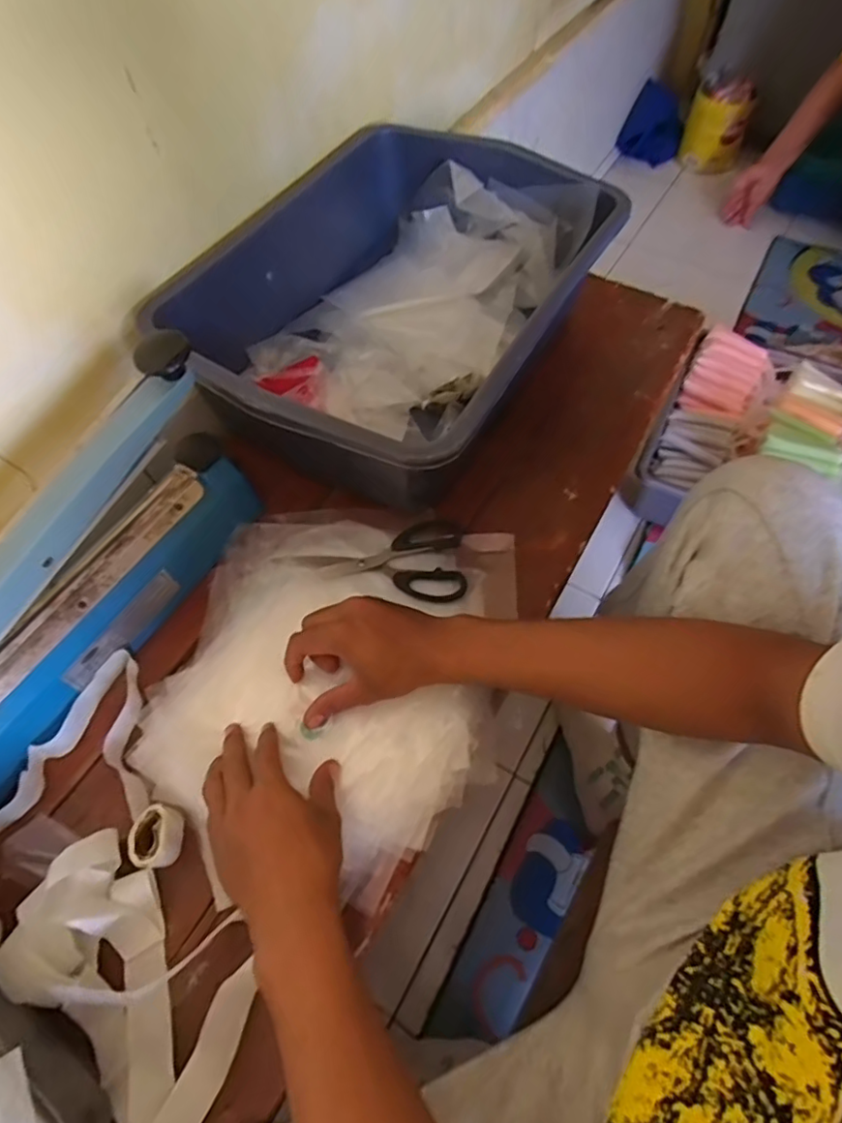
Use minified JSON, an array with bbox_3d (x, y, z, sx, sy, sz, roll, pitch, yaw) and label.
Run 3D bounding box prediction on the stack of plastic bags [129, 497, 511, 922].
[{"bbox_3d":[-0.078,0.098,0.553,0.296,0.018,0.339,10,59,6],"label":"stack of plastic bags"}]

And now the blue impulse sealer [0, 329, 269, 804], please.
[{"bbox_3d":[-0.291,0.021,0.487,0.070,0.180,0.394,27,63,15],"label":"blue impulse sealer"}]

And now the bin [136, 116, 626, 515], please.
[{"bbox_3d":[-0.020,-0.317,0.713,0.340,0.138,0.440,31,64,17],"label":"bin"}]

